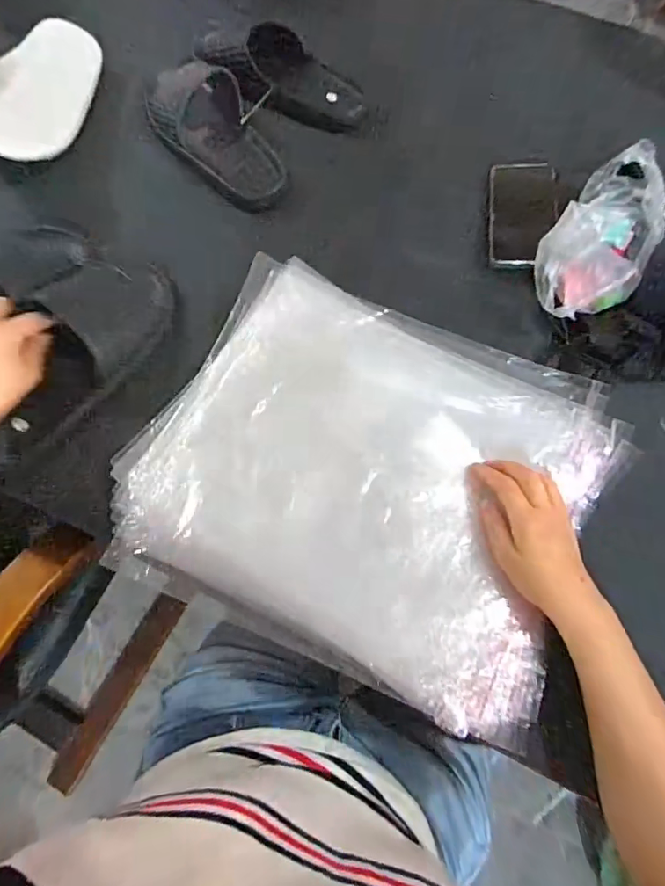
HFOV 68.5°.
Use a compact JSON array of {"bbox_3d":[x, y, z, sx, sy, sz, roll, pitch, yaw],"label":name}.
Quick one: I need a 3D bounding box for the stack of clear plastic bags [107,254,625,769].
[{"bbox_3d":[0.032,0.027,0.464,0.405,0.034,0.333,25,71,8],"label":"stack of clear plastic bags"}]

